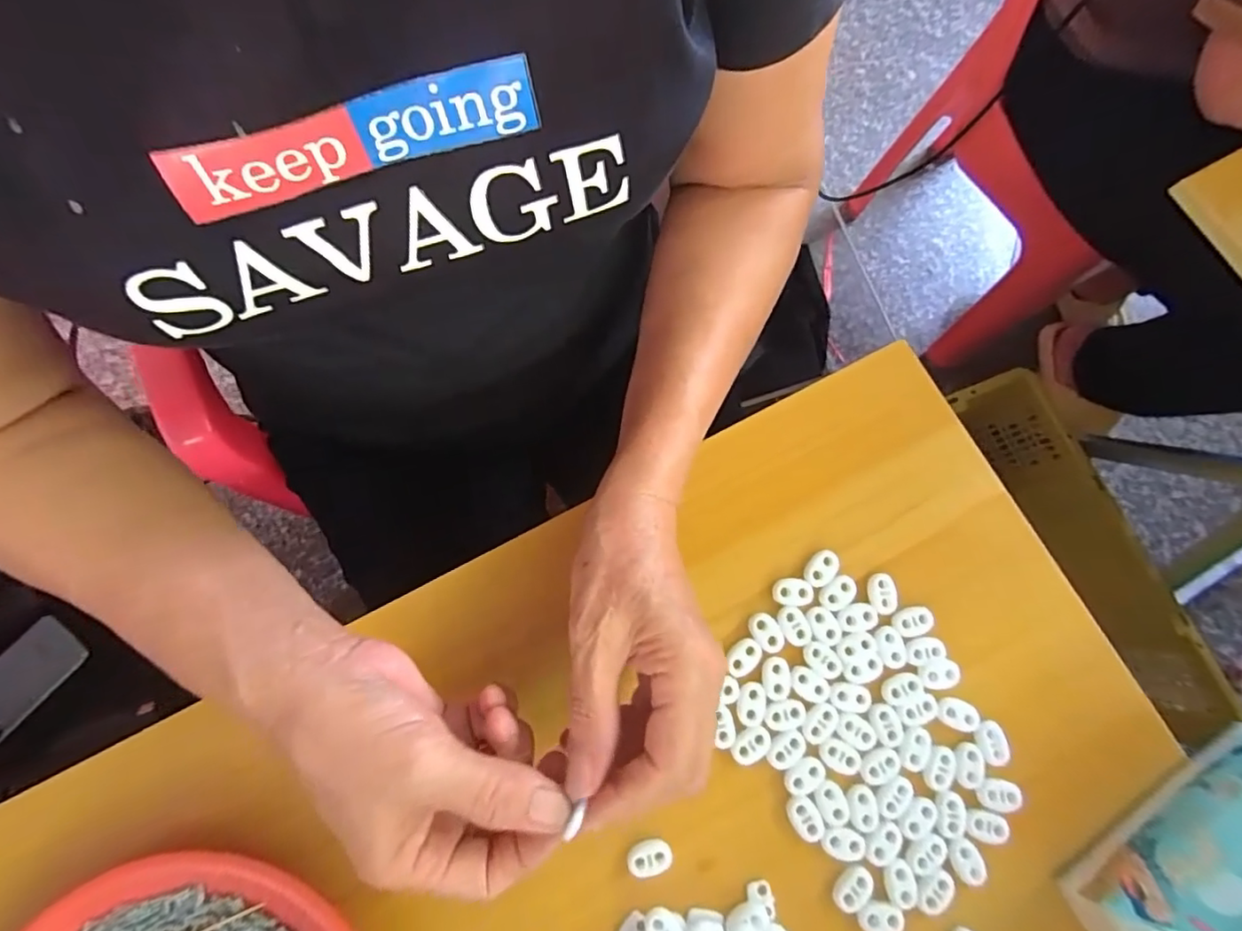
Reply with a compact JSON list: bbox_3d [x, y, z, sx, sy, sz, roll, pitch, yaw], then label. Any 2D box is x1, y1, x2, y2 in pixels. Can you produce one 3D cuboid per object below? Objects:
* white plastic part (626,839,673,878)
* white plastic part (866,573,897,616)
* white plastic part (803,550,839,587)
[{"bbox_3d":[0.014,0.202,0.291,0.022,0.008,0.014,-21,79,-6],"label":"white plastic part"},{"bbox_3d":[0.148,0.073,0.322,0.015,0.005,0.022,-7,78,-3],"label":"white plastic part"},{"bbox_3d":[0.115,0.059,0.322,0.015,0.004,0.022,43,80,8],"label":"white plastic part"}]

